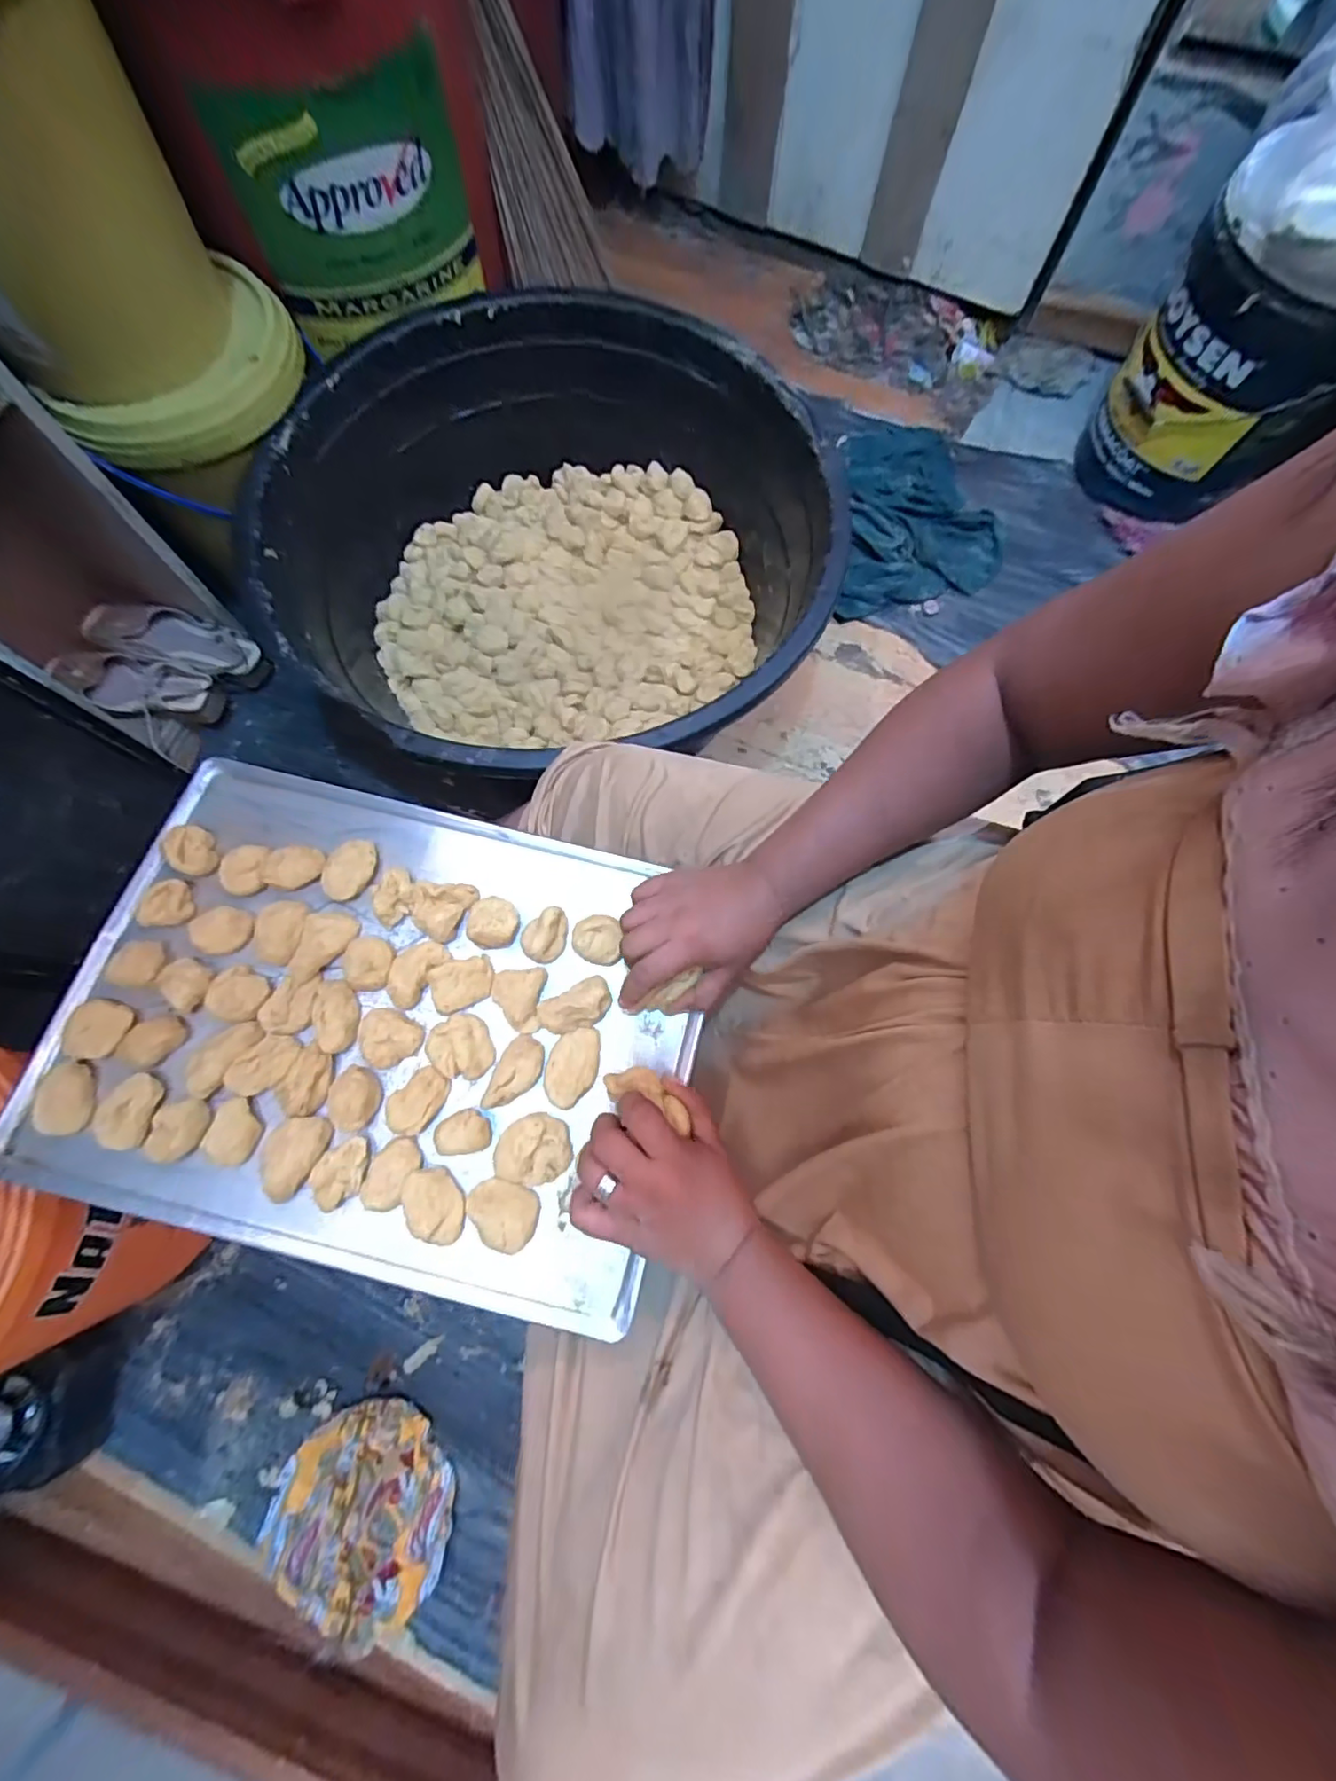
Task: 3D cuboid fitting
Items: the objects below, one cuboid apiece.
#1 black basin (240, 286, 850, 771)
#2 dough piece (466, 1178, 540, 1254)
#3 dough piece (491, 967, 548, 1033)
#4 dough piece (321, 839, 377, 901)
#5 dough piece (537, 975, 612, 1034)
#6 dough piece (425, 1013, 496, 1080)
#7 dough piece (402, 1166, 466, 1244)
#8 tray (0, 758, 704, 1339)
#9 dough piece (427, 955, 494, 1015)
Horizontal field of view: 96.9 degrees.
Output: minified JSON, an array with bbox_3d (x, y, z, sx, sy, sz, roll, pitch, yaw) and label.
[{"bbox_3d":[-0.141,-0.444,0.799,0.687,0.236,0.696,0,74,1],"label":"black basin"},{"bbox_3d":[-0.112,0.219,0.405,0.049,0.013,0.038,40,78,11],"label":"dough piece"},{"bbox_3d":[-0.114,0.081,0.448,0.038,0.020,0.046,6,74,3],"label":"dough piece"},{"bbox_3d":[-0.253,-0.017,0.470,0.035,0.010,0.051,33,77,10],"label":"dough piece"},{"bbox_3d":[-0.070,0.088,0.445,0.056,0.016,0.032,-26,75,-7],"label":"dough piece"},{"bbox_3d":[-0.153,0.116,0.437,0.044,0.014,0.048,0,74,1],"label":"dough piece"},{"bbox_3d":[-0.160,0.214,0.402,0.034,0.019,0.050,-27,75,-7],"label":"dough piece"},{"bbox_3d":[-0.209,0.089,0.440,0.436,0.045,0.323,13,74,5],"label":"tray"},{"bbox_3d":[-0.157,0.071,0.452,0.043,0.018,0.038,-17,74,-4],"label":"dough piece"}]

